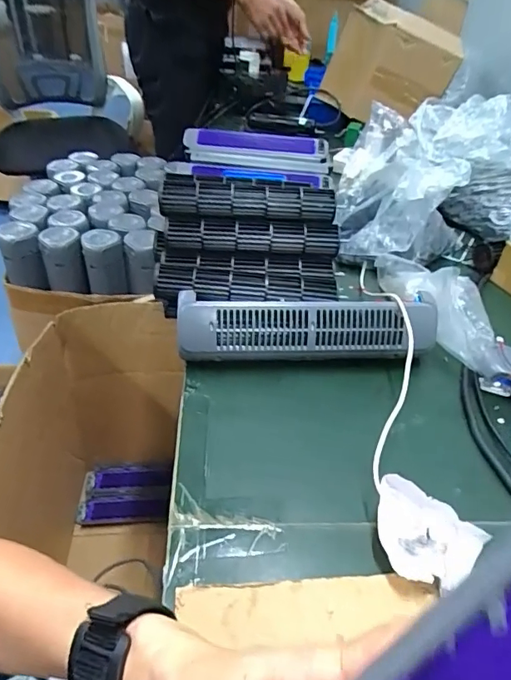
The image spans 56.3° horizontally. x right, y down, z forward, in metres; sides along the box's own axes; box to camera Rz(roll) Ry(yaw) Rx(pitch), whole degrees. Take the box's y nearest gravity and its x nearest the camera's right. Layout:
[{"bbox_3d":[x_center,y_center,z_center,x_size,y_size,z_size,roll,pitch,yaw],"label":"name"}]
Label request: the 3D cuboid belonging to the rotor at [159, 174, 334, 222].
[{"bbox_3d":[-0.009,-0.178,0.598,0.214,0.041,0.039,4,40,-1],"label":"rotor"}]

